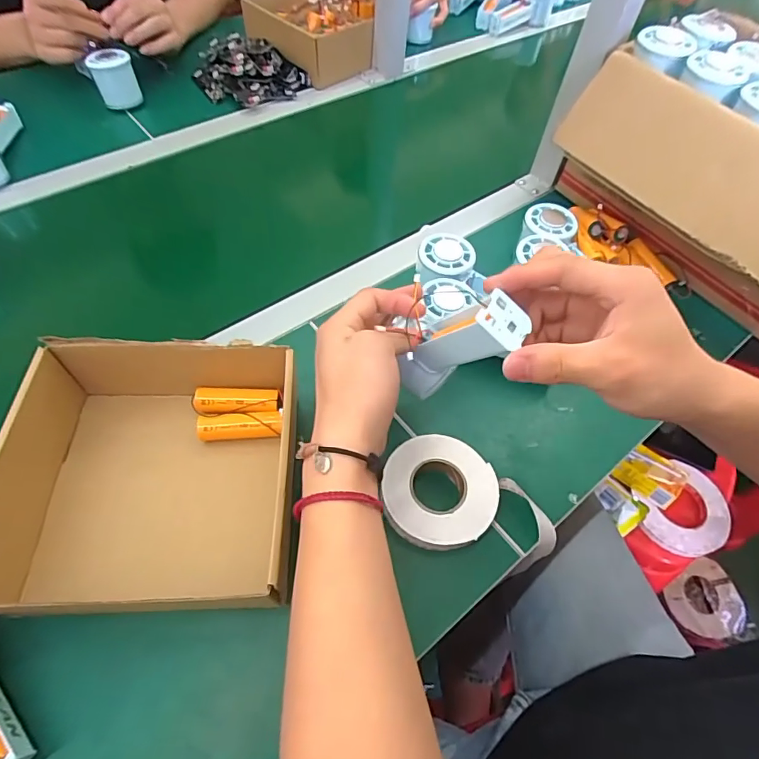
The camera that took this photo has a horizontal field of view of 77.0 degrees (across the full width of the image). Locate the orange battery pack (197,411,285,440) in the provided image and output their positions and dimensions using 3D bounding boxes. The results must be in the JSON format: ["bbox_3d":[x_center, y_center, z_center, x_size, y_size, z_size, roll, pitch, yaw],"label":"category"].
[{"bbox_3d":[-0.118,0.041,0.410,0.069,0.021,0.020,-4,59,-6],"label":"orange battery pack"}]

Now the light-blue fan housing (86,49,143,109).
[{"bbox_3d":[-0.378,-0.431,0.686,0.058,0.057,0.050,-24,63,-17],"label":"light-blue fan housing"}]

